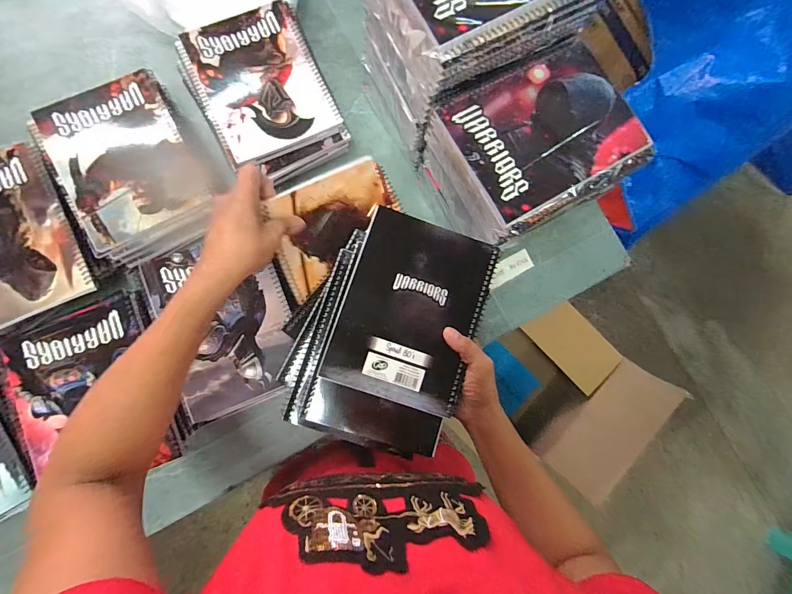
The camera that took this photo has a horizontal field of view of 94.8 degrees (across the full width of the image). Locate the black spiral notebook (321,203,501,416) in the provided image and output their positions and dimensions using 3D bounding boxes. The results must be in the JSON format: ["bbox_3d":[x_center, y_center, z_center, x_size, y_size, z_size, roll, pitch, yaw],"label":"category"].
[{"bbox_3d":[0.018,0.013,0.395,0.146,0.013,0.191,19,82,-3],"label":"black spiral notebook"}]

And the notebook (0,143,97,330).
[{"bbox_3d":[-0.470,-0.071,0.426,0.148,0.006,0.212,-27,87,-8],"label":"notebook"}]

